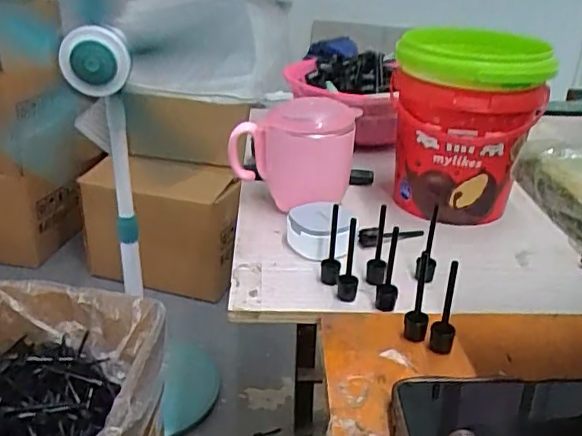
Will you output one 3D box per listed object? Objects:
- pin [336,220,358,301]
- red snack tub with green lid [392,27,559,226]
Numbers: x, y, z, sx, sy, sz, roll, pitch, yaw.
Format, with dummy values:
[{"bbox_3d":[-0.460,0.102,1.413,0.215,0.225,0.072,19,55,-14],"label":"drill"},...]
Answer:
[{"bbox_3d":[0.042,0.031,0.427,0.014,0.066,0.013,4,27,4],"label":"pin"},{"bbox_3d":[0.156,-0.081,0.559,0.127,0.159,0.121,4,27,4],"label":"red snack tub with green lid"}]

